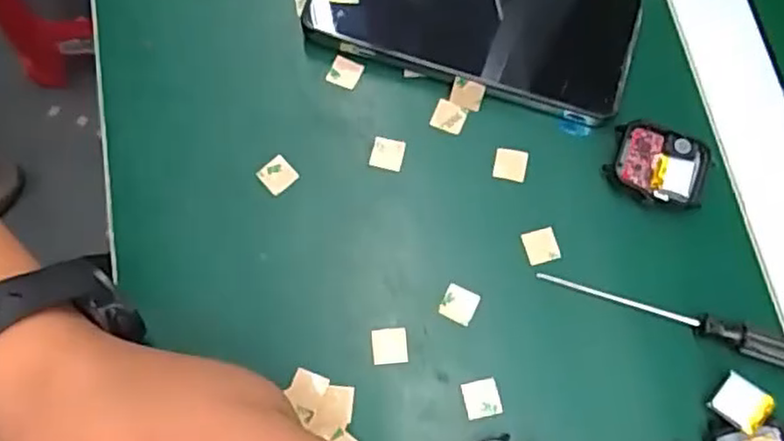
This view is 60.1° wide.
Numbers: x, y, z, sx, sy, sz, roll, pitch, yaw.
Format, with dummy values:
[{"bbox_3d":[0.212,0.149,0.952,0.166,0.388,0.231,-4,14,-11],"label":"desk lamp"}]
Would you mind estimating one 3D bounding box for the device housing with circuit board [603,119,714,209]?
[{"bbox_3d":[0.128,-0.026,0.325,0.046,0.008,0.038,21,75,5],"label":"device housing with circuit board"}]

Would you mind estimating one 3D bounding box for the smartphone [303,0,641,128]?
[{"bbox_3d":[0.041,-0.105,0.346,0.159,0.015,0.078,17,74,4],"label":"smartphone"}]

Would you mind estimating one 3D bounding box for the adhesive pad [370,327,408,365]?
[{"bbox_3d":[-0.001,0.057,0.305,0.016,0.004,0.016,-4,74,-2],"label":"adhesive pad"}]

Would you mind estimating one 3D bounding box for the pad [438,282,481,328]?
[{"bbox_3d":[0.031,0.038,0.311,0.015,0.004,0.016,26,75,7],"label":"pad"}]

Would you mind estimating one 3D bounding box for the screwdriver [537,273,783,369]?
[{"bbox_3d":[0.132,0.044,0.305,0.129,0.013,0.013,20,74,5],"label":"screwdriver"}]

